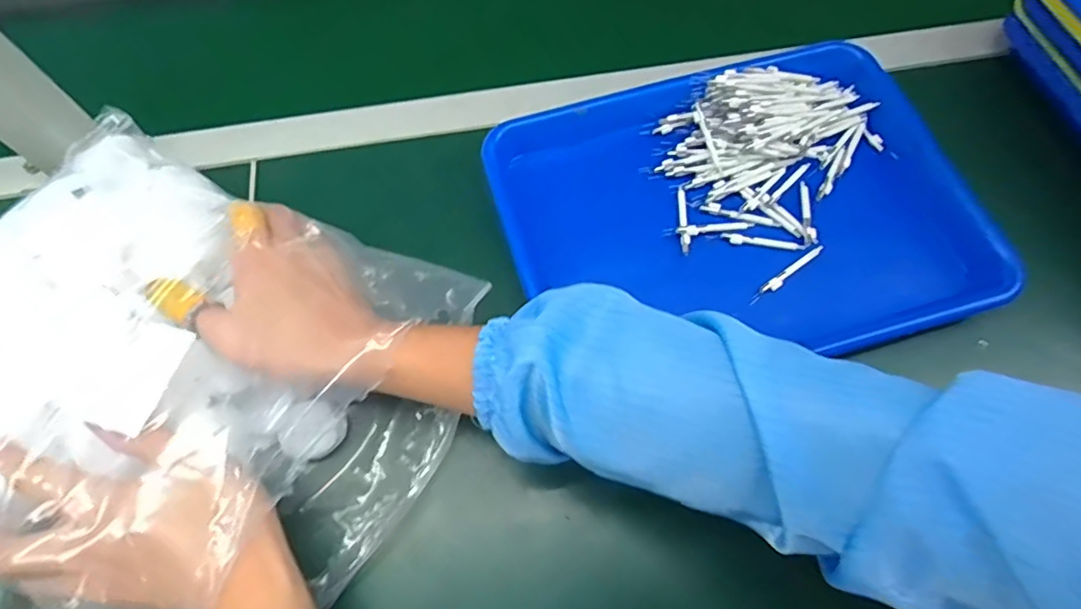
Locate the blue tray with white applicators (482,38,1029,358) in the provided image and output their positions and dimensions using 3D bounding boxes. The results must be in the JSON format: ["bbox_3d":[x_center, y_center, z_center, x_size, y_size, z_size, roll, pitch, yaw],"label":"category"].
[{"bbox_3d":[0.134,-0.070,0.415,0.308,0.040,0.242,-17,67,-7],"label":"blue tray with white applicators"}]

